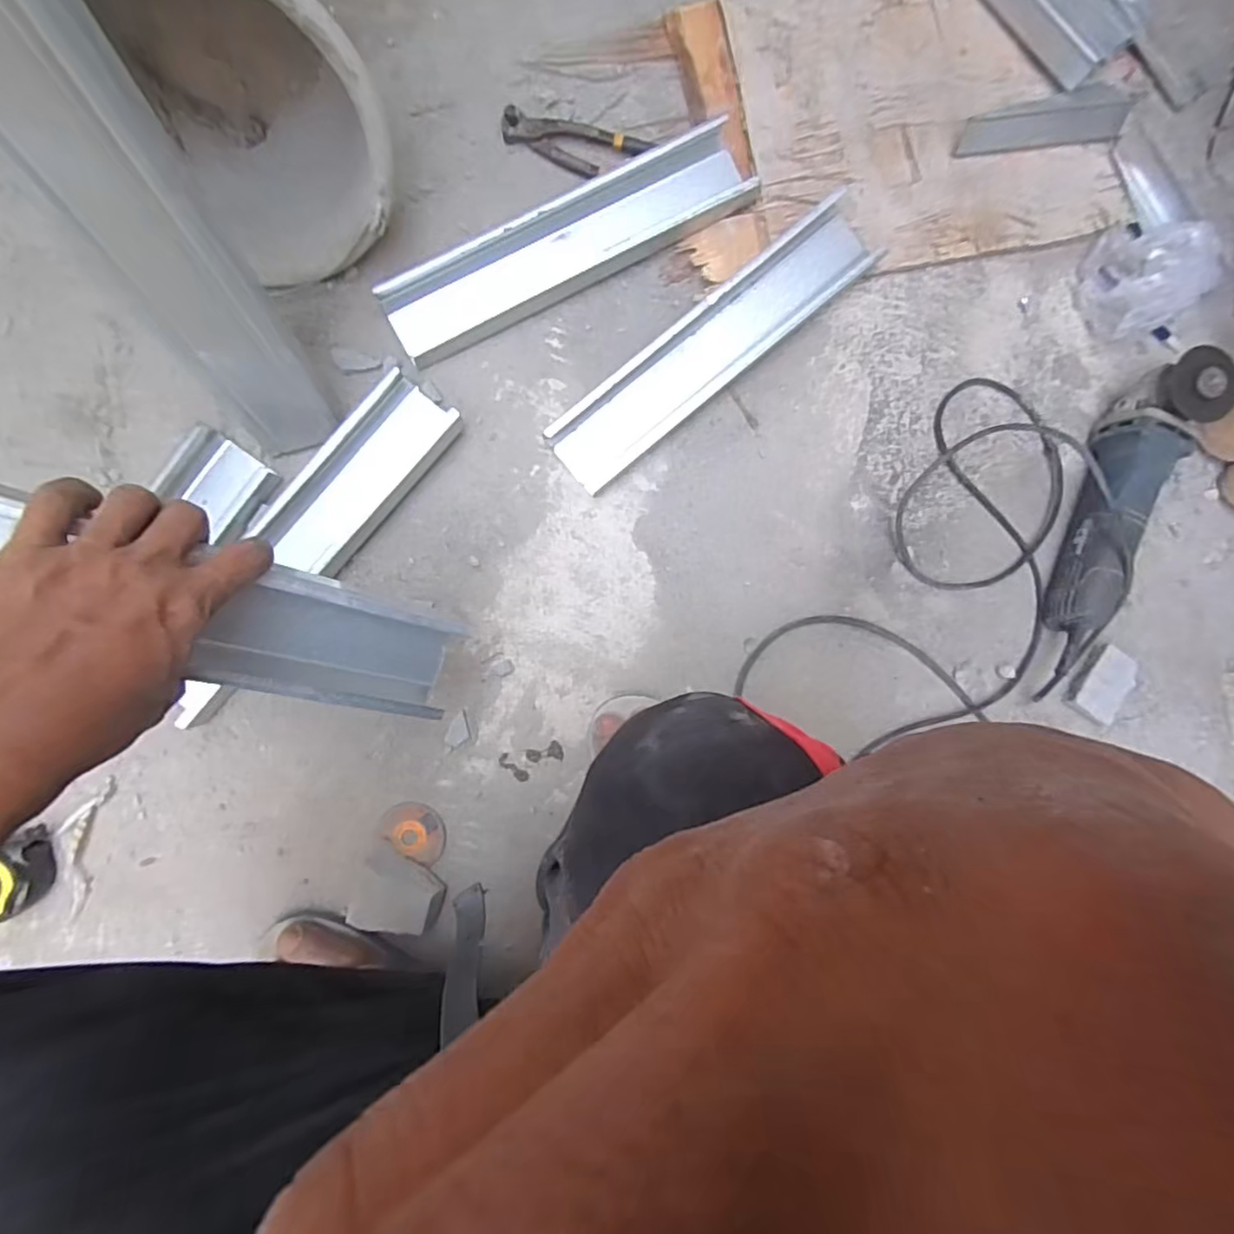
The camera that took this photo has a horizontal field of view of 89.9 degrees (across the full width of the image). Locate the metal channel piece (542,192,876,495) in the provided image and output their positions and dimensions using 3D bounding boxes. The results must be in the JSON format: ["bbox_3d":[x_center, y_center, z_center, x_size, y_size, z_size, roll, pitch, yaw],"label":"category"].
[{"bbox_3d":[0.098,-0.272,0.612,0.382,0.035,0.082,-39,92,-4],"label":"metal channel piece"}]

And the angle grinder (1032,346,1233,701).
[{"bbox_3d":[0.486,-0.089,0.608,0.078,0.094,0.318,26,87,-4],"label":"angle grinder"}]

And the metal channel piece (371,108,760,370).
[{"bbox_3d":[-0.048,-0.369,0.606,0.374,0.029,0.083,-28,91,-4],"label":"metal channel piece"}]

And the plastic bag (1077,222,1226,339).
[{"bbox_3d":[0.545,-0.356,0.628,0.110,0.071,0.109,-30,91,-4],"label":"plastic bag"}]

